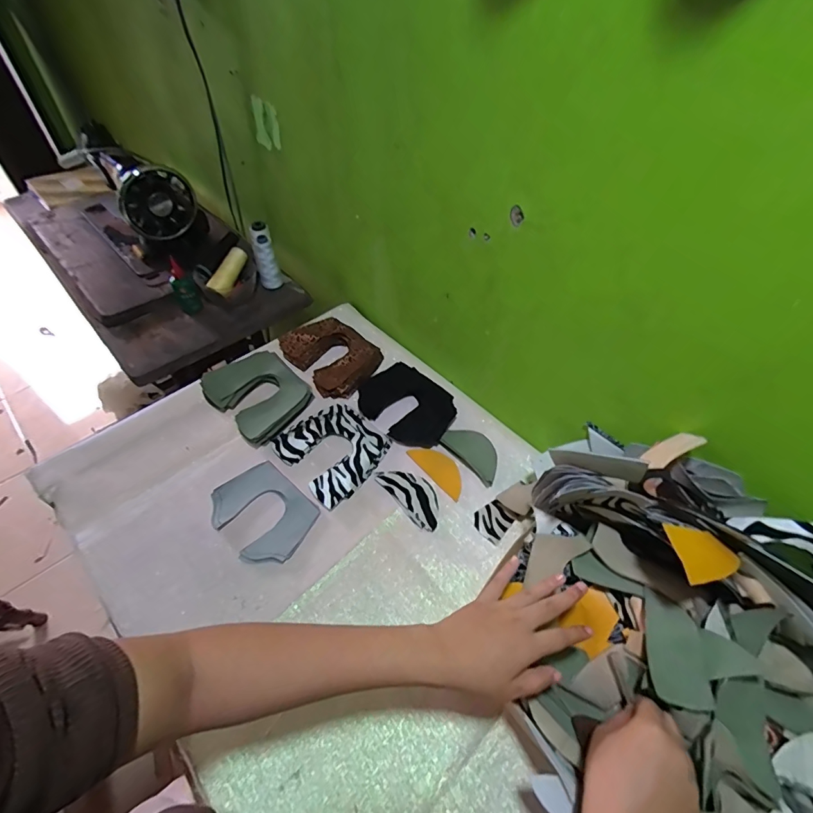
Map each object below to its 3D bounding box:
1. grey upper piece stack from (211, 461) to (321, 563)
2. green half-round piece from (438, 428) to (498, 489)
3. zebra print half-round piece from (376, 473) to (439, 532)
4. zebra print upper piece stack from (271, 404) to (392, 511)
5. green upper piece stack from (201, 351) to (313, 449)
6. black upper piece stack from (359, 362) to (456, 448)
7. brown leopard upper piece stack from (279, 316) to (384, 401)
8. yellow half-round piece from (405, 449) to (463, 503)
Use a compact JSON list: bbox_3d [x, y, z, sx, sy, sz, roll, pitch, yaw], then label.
[{"bbox_3d":[-0.209,0.152,0.632,0.155,0.009,0.115,35,61,24],"label":"grey upper piece stack"},{"bbox_3d":[0.111,0.071,0.698,0.063,0.010,0.108,-37,61,-24],"label":"green half-round piece"},{"bbox_3d":[0.011,0.131,0.654,0.057,0.004,0.116,-35,60,-23],"label":"zebra print half-round piece"},{"bbox_3d":[-0.114,0.065,0.697,0.146,0.017,0.153,-38,61,-25],"label":"zebra print upper piece stack"},{"bbox_3d":[-0.253,-0.024,0.751,0.168,0.036,0.138,37,61,25],"label":"green upper piece stack"},{"bbox_3d":[-0.002,-0.008,0.756,0.174,0.019,0.125,34,60,24],"label":"black upper piece stack"},{"bbox_3d":[-0.143,-0.104,0.819,0.173,0.035,0.136,37,61,25],"label":"brown leopard upper piece stack"},{"bbox_3d":[0.054,0.099,0.692,0.046,0.006,0.106,-34,59,-23],"label":"yellow half-round piece"}]

